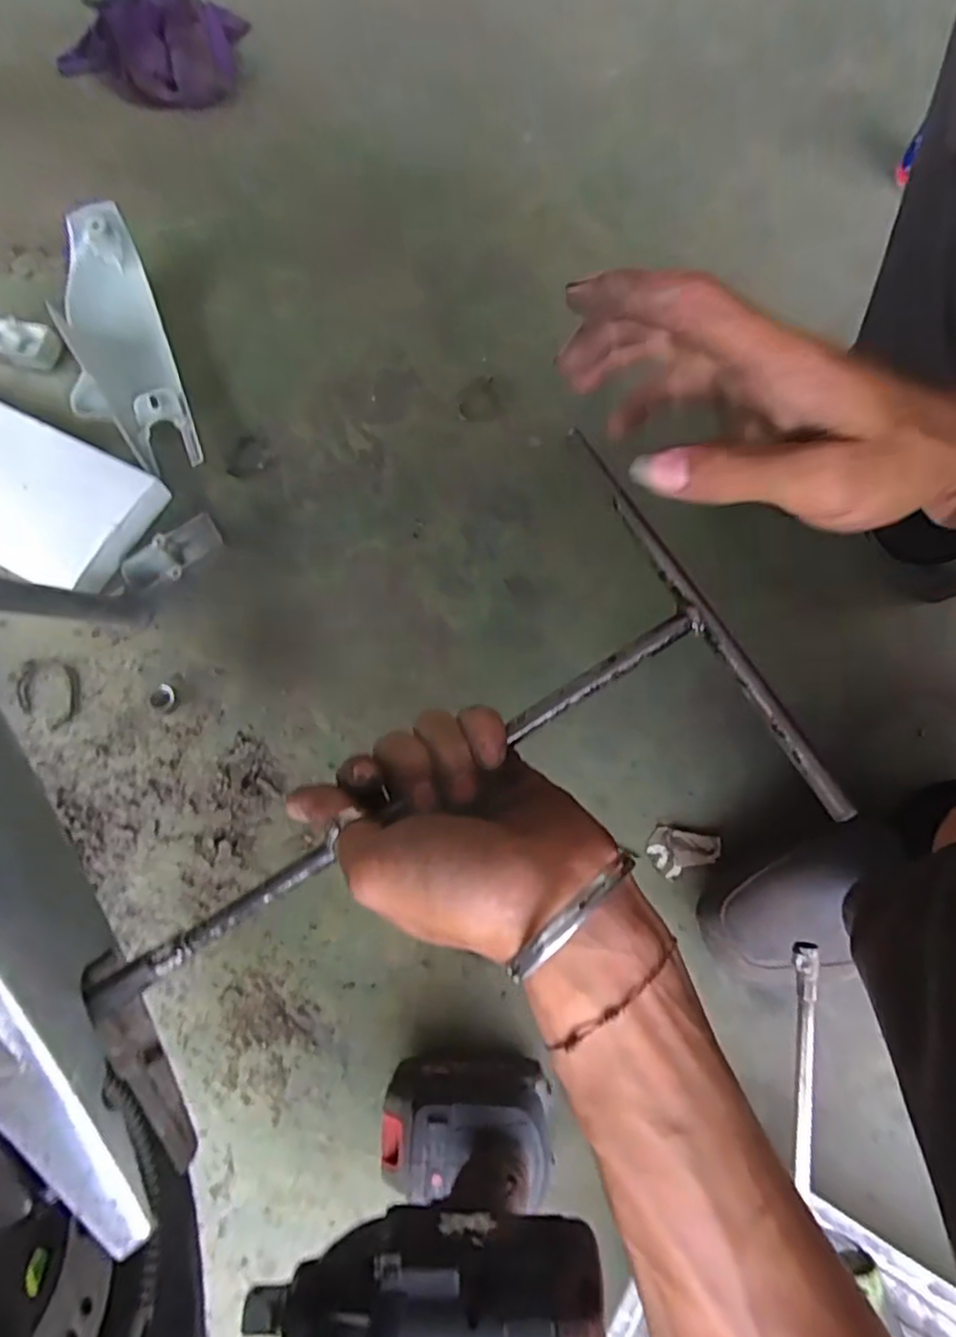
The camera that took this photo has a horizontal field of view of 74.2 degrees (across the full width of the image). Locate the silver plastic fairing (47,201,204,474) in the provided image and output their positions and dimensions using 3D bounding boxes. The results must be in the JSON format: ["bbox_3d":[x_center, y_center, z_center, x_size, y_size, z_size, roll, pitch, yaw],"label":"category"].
[{"bbox_3d":[-0.384,-0.339,0.665,0.106,0.052,0.319,-21,73,-4],"label":"silver plastic fairing"}]

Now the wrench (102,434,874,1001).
[{"bbox_3d":[-0.031,0.047,0.263,0.302,0.022,0.179,-28,74,0],"label":"wrench"}]

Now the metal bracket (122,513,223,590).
[{"bbox_3d":[-0.291,-0.107,0.603,0.096,0.016,0.043,-33,74,-8],"label":"metal bracket"}]

